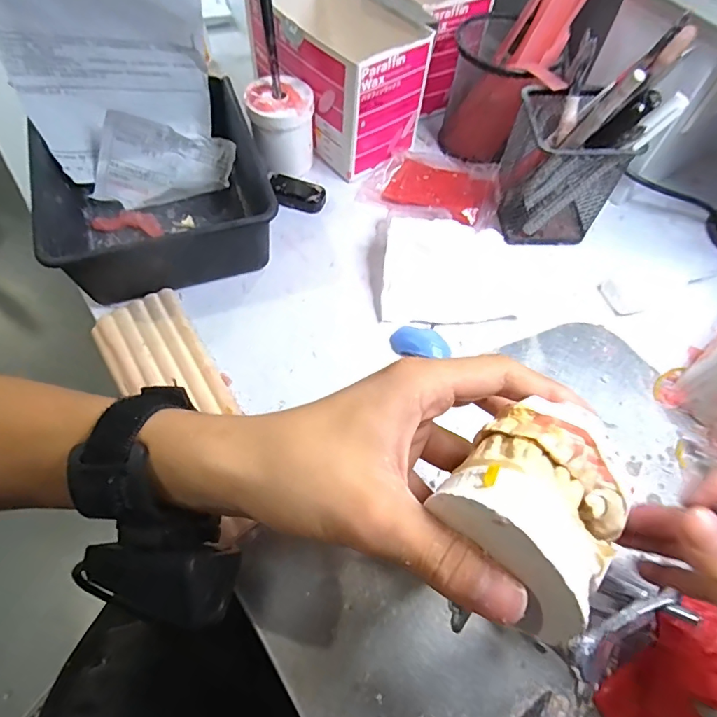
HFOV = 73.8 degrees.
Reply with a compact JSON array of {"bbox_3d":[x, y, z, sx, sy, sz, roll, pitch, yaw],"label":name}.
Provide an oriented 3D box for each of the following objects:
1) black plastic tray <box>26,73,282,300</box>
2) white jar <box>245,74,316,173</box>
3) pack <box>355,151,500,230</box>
[{"bbox_3d":[-0.155,-0.130,0.375,0.151,0.069,0.166,-16,62,-12],"label":"black plastic tray"},{"bbox_3d":[-0.065,-0.196,0.414,0.054,0.067,0.048,-6,61,-7],"label":"white jar"},{"bbox_3d":[0.065,-0.155,0.426,0.118,0.014,0.092,13,60,4],"label":"pack"}]

